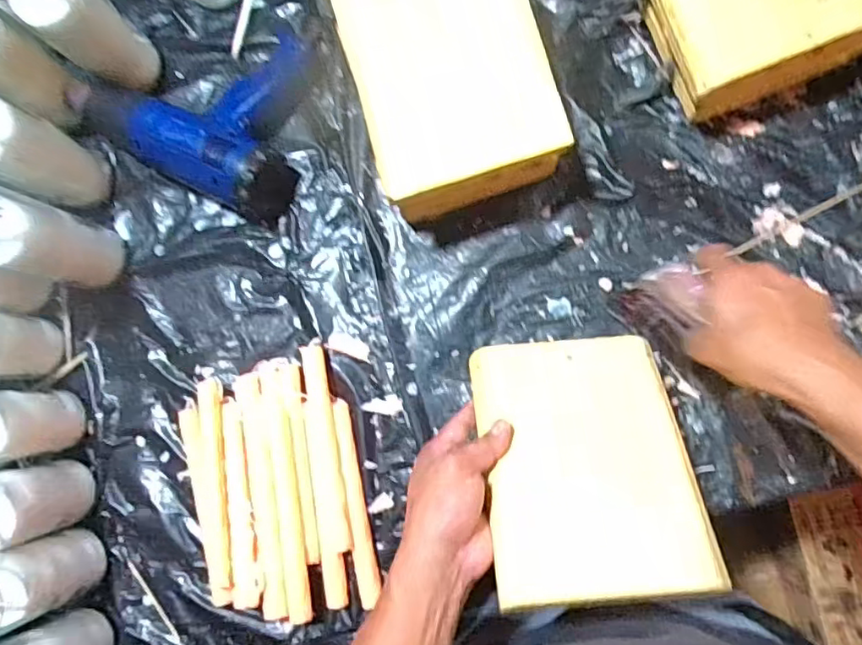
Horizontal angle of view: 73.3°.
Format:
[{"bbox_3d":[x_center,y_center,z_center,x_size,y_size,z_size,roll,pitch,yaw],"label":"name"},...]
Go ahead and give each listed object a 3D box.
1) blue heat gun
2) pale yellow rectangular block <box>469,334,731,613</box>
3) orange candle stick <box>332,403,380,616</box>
[{"bbox_3d":[-0.211,-0.227,0.600,0.193,0.068,0.191,27,87,9],"label":"blue heat gun"},{"bbox_3d":[0.119,0.100,0.455,0.156,0.012,0.208,-7,55,4],"label":"pale yellow rectangular block"},{"bbox_3d":[-0.074,0.173,0.562,0.018,0.014,0.195,-12,82,6],"label":"orange candle stick"}]

